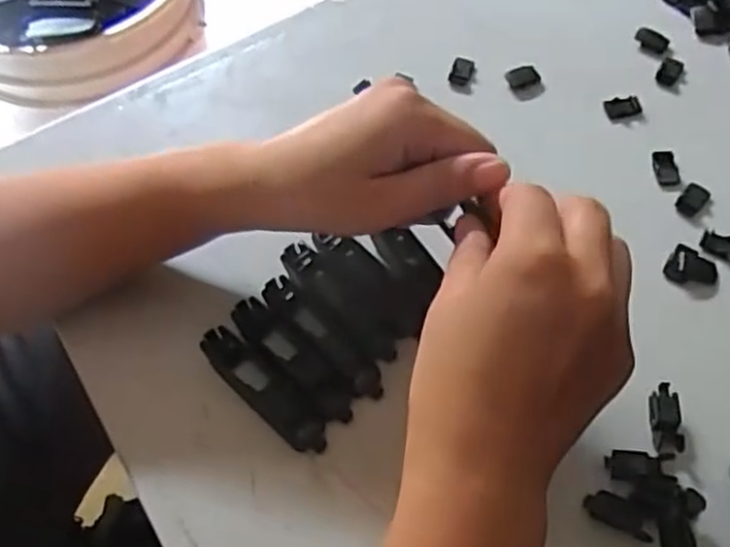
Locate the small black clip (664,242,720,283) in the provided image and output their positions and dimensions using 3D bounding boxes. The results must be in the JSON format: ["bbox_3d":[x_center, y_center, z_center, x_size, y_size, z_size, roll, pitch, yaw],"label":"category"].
[{"bbox_3d":[0.166,-0.004,0.376,0.024,0.005,0.019,28,65,16],"label":"small black clip"}]

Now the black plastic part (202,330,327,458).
[{"bbox_3d":[-0.047,0.054,0.346,0.075,0.015,0.018,39,69,21],"label":"black plastic part"}]

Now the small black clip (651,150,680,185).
[{"bbox_3d":[0.165,-0.058,0.408,0.011,0.005,0.022,-8,60,-2],"label":"small black clip"}]

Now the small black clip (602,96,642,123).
[{"bbox_3d":[0.149,-0.096,0.431,0.020,0.004,0.014,-10,61,-3],"label":"small black clip"}]

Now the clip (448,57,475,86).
[{"bbox_3d":[0.058,-0.121,0.447,0.013,0.008,0.015,18,63,12],"label":"clip"}]

